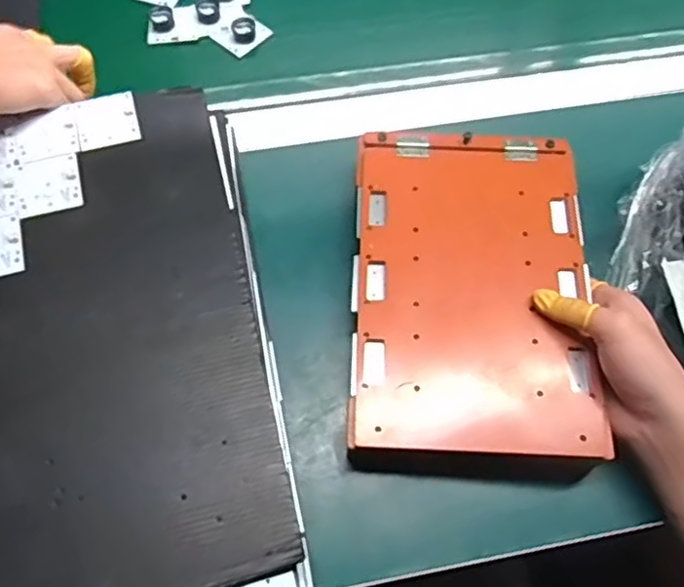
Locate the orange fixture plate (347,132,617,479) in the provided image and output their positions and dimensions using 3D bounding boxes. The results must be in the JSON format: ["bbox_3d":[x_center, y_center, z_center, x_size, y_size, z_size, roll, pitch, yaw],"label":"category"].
[{"bbox_3d":[0.091,-0.001,0.468,0.162,0.046,0.248,1,65,1],"label":"orange fixture plate"}]

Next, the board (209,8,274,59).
[{"bbox_3d":[-0.098,-0.252,0.607,0.047,0.015,0.044,40,70,16],"label":"board"}]

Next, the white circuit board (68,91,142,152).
[{"bbox_3d":[-0.181,-0.134,0.492,0.046,0.004,0.047,-17,68,-8],"label":"white circuit board"}]

